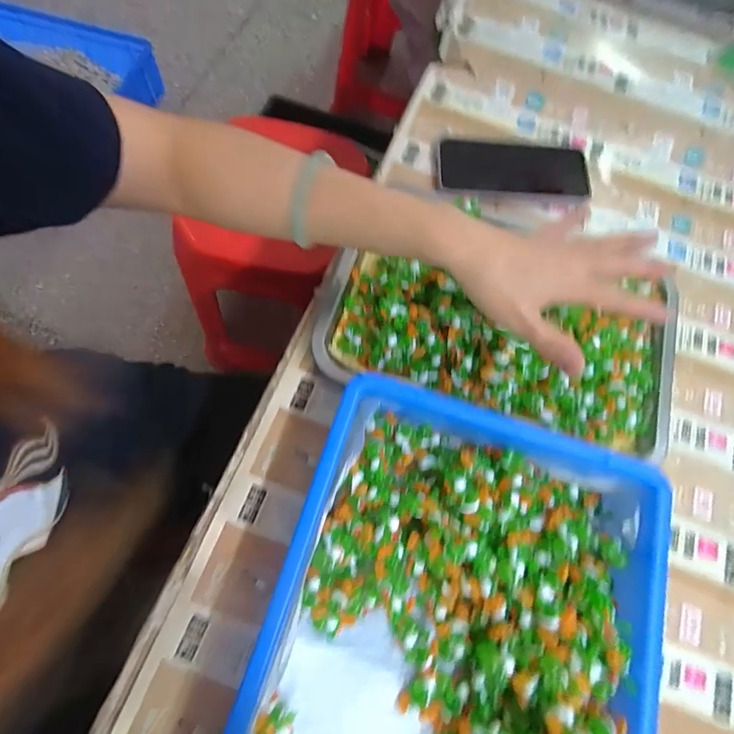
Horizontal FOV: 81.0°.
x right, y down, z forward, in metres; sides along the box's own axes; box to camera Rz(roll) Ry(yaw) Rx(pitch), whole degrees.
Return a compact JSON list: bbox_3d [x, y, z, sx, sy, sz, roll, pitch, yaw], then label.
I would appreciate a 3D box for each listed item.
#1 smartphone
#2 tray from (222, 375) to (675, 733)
[{"bbox_3d":[0.153,-0.206,0.446,0.157,0.009,0.069,3,71,-2],"label":"smartphone"},{"bbox_3d":[0.049,0.210,0.278,0.248,0.059,0.367,18,71,3],"label":"tray"}]

